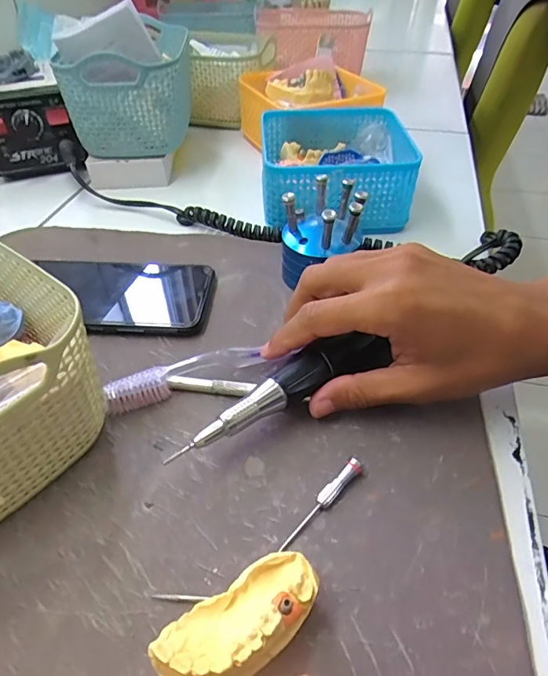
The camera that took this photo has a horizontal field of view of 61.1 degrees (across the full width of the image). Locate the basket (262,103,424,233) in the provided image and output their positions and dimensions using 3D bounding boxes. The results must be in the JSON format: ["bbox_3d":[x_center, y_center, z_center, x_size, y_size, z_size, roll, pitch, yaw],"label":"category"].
[{"bbox_3d":[0.055,-0.160,0.432,0.123,0.059,0.132,-1,44,-1],"label":"basket"}]

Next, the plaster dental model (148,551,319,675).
[{"bbox_3d":[-0.011,0.110,0.179,0.063,0.030,0.029,-29,51,-26],"label":"plaster dental model"}]

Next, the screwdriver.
[{"bbox_3d":[0.023,0.080,0.226,0.056,0.009,0.007,-35,54,-30],"label":"screwdriver"}]

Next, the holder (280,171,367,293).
[{"bbox_3d":[0.035,-0.075,0.342,0.057,0.069,0.057,1,44,1],"label":"holder"}]

